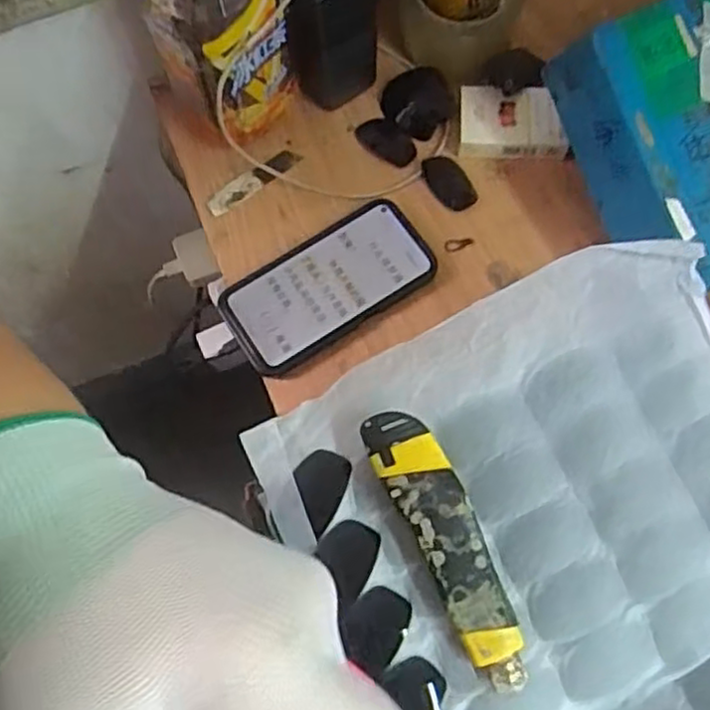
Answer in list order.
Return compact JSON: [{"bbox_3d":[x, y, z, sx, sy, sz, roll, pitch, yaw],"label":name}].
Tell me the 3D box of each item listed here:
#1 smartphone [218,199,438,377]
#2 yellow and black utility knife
[{"bbox_3d":[-0.021,-0.054,0.561,0.160,0.018,0.081,-34,74,-9],"label":"smartphone"},{"bbox_3d":[0.052,0.102,0.390,0.037,0.023,0.154,-27,73,-7],"label":"yellow and black utility knife"}]

